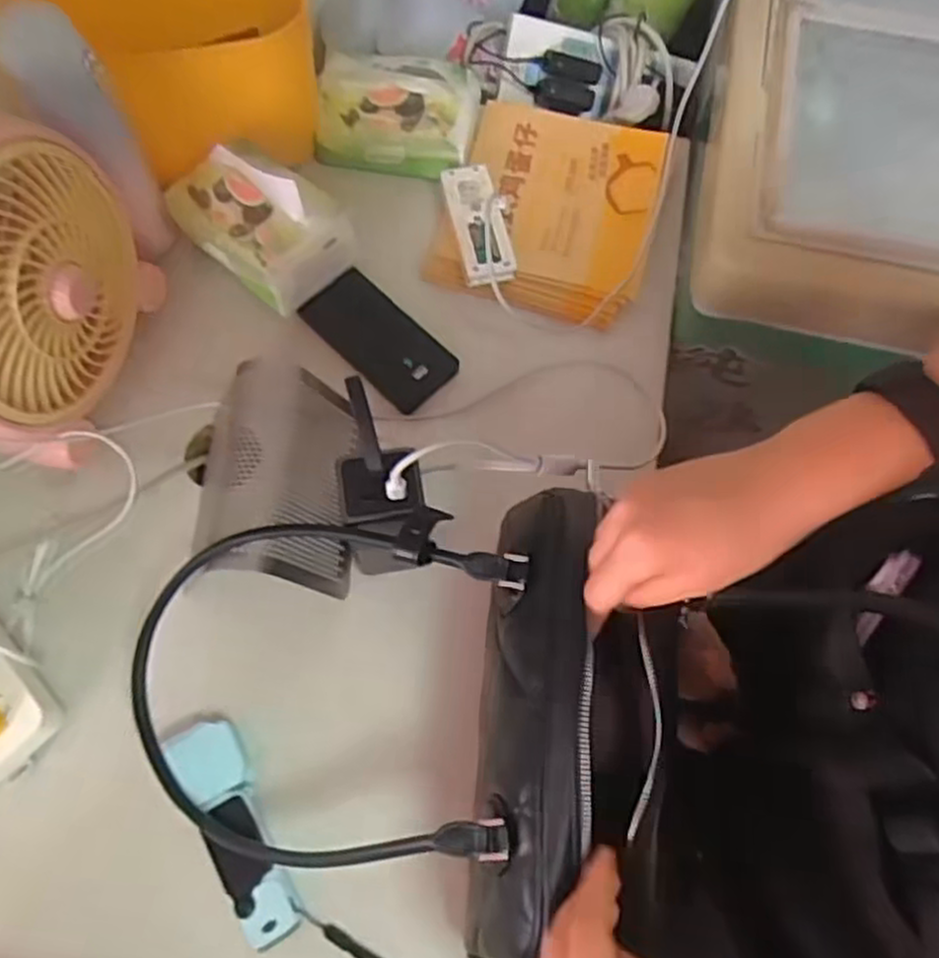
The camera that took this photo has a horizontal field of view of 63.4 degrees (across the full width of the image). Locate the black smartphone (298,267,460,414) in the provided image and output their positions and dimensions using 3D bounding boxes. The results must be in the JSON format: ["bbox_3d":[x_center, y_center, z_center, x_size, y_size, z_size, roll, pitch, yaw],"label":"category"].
[{"bbox_3d":[-0.077,-0.122,0.658,0.068,0.017,0.139,-41,74,-14],"label":"black smartphone"}]

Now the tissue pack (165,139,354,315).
[{"bbox_3d":[-0.177,-0.227,0.649,0.106,0.094,0.147,-41,74,-14],"label":"tissue pack"}]

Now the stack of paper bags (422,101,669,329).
[{"bbox_3d":[0.074,-0.256,0.710,0.187,0.014,0.225,17,70,6],"label":"stack of paper bags"}]

